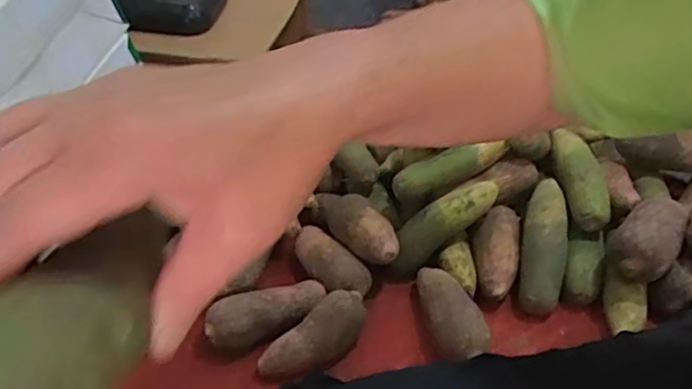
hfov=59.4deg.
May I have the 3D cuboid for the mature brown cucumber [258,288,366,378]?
[{"bbox_3d":[-0.038,0.184,0.785,0.151,0.056,0.061,-31,49,-28],"label":"mature brown cucumber"}]

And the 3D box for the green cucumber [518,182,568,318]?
[{"bbox_3d":[0.277,0.069,0.850,0.059,0.072,0.187,8,60,9],"label":"green cucumber"}]

